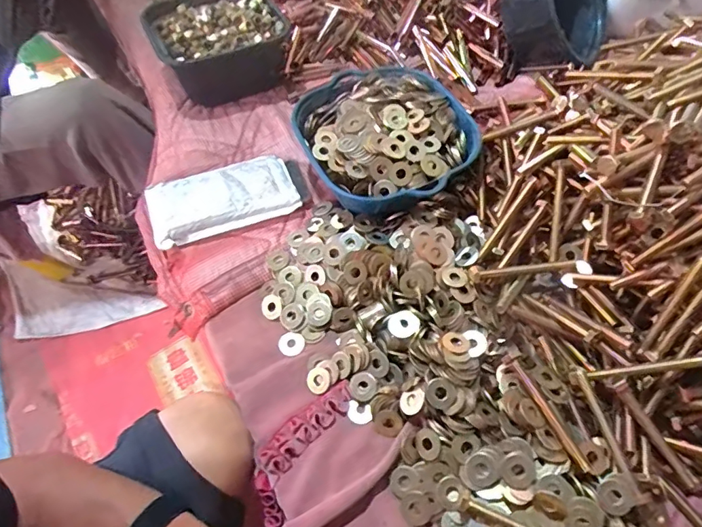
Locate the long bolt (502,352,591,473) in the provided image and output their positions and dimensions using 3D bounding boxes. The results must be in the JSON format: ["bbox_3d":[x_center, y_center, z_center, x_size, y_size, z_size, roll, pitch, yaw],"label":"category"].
[{"bbox_3d":[0.161,0.120,0.405,0.013,0.011,0.106,-21,59,-10],"label":"long bolt"}]

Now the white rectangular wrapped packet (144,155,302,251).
[{"bbox_3d":[-0.148,-0.079,0.560,0.160,0.029,0.091,-20,59,-10],"label":"white rectangular wrapped packet"}]

